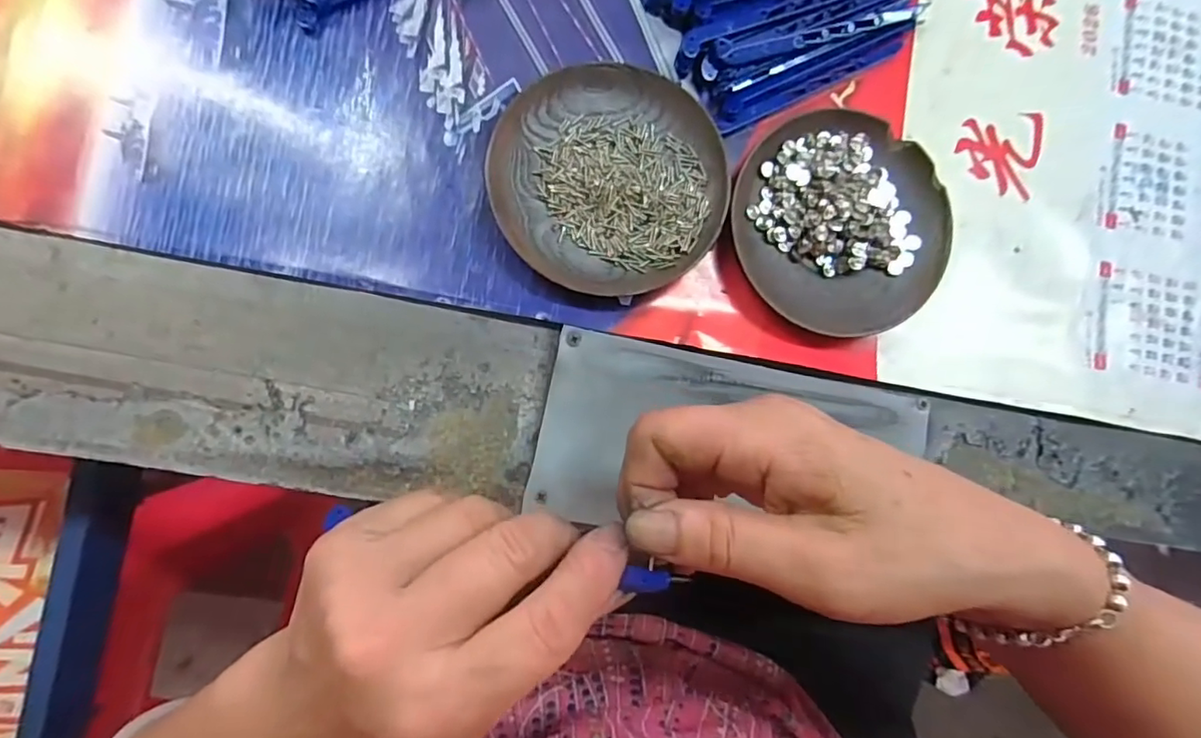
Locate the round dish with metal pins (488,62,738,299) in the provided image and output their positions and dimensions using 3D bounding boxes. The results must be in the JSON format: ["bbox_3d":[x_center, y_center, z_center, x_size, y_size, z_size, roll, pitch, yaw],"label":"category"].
[{"bbox_3d":[0.004,-0.095,0.289,0.113,0.017,0.112,2,86,-6],"label":"round dish with metal pins"}]

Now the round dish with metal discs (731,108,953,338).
[{"bbox_3d":[0.125,-0.076,0.298,0.113,0.016,0.109,0,86,-6],"label":"round dish with metal discs"}]

